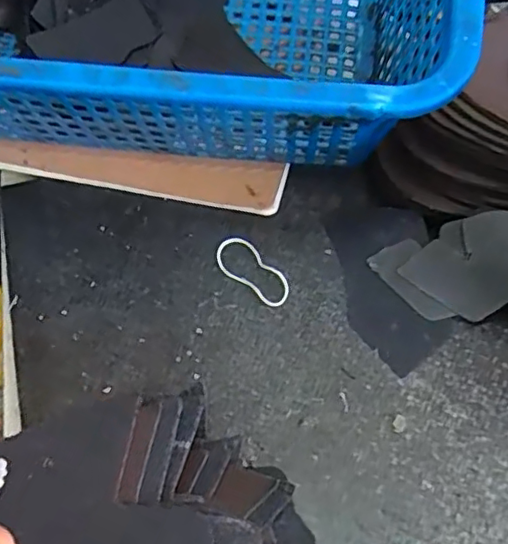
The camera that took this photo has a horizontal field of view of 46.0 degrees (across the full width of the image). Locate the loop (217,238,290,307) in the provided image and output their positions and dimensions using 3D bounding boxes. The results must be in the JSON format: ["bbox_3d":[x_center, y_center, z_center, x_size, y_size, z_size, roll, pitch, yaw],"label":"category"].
[{"bbox_3d":[-0.003,0.000,0.403,0.029,0.005,0.065,-28,59,-20],"label":"loop"}]

